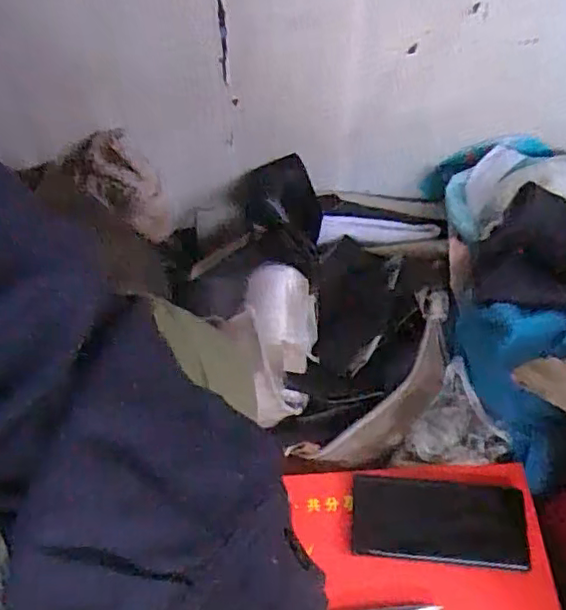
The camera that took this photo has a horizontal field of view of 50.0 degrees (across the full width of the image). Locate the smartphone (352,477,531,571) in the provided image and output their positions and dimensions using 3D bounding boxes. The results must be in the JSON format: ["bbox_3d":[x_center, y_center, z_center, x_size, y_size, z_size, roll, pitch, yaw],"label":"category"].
[{"bbox_3d":[0.152,0.211,0.595,0.163,0.014,0.077,5,58,4],"label":"smartphone"}]

